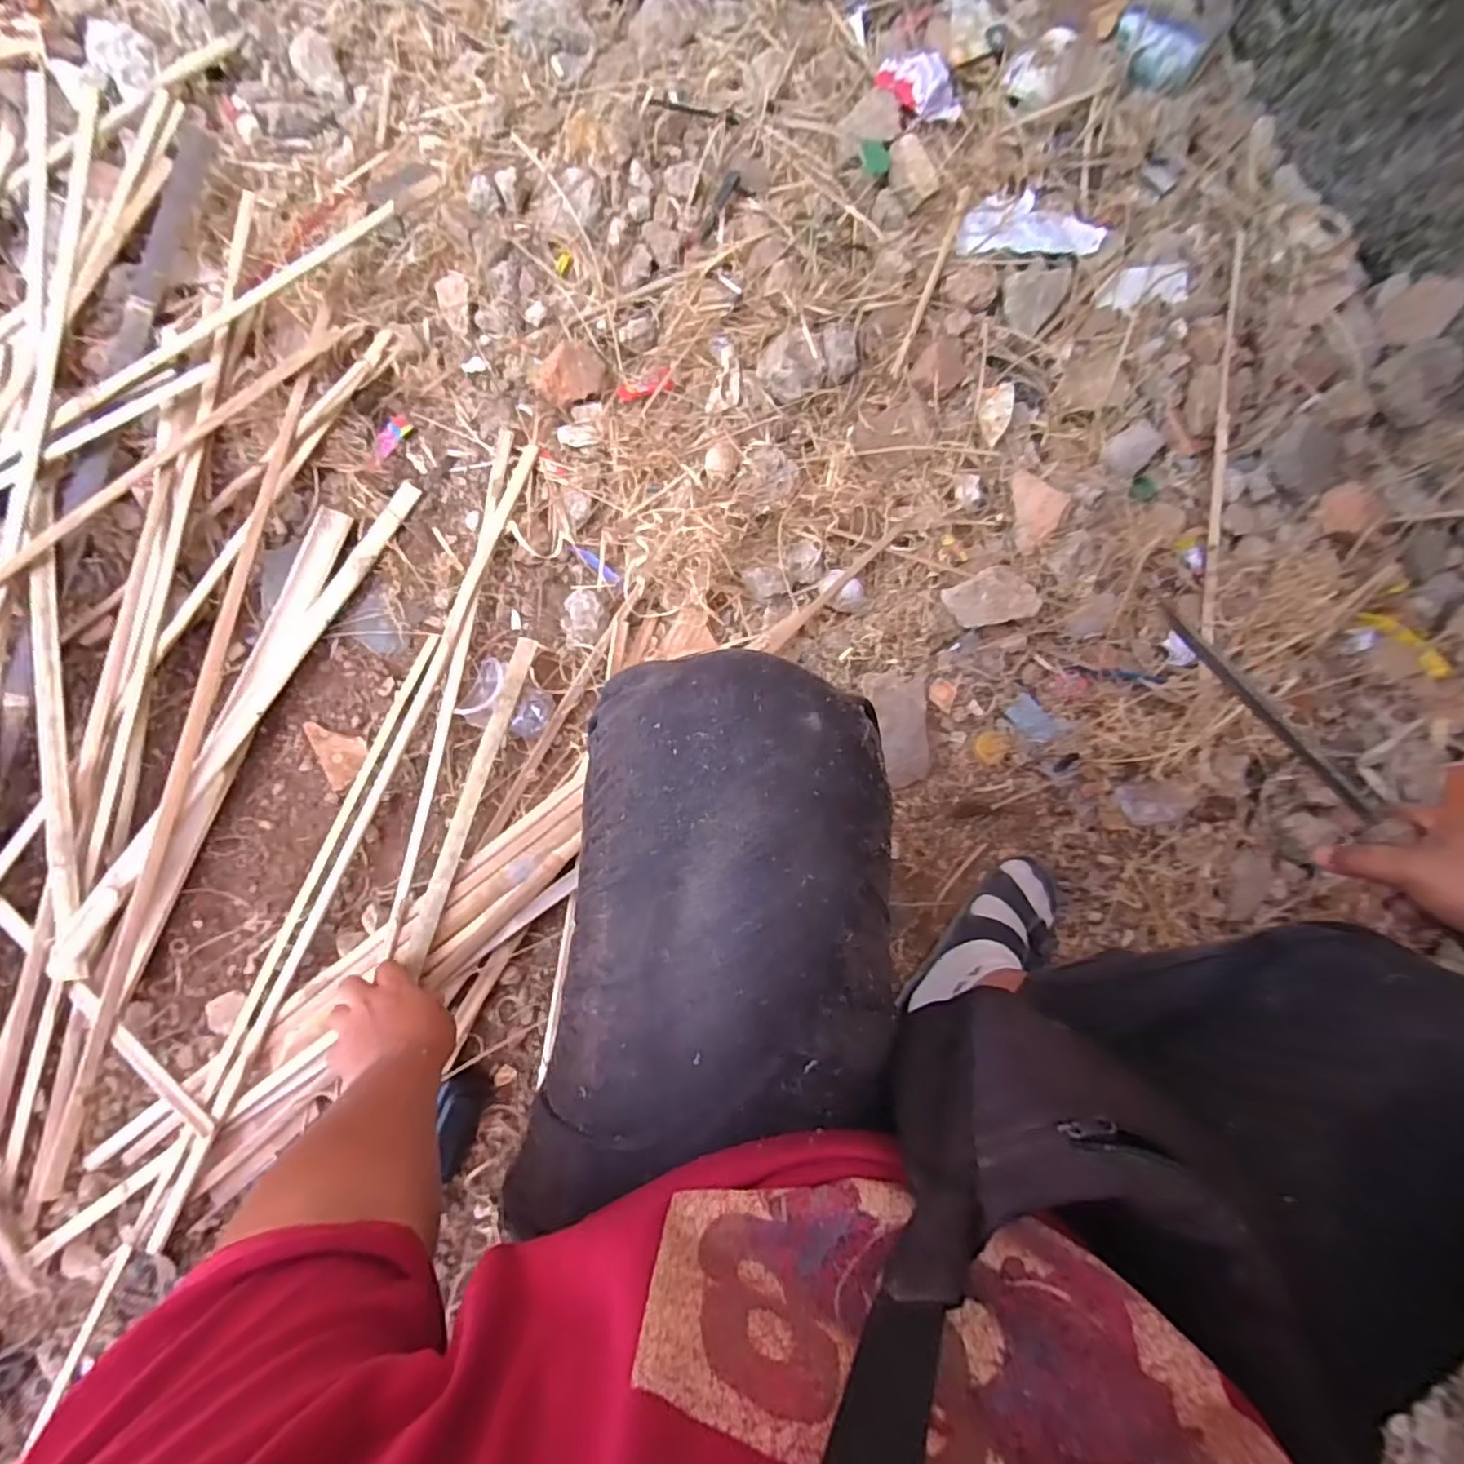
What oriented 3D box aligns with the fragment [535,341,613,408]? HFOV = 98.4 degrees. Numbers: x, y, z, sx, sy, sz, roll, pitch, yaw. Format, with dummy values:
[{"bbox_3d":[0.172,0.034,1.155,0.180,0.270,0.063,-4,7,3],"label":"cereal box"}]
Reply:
[{"bbox_3d":[-0.182,-0.412,0.723,0.085,0.030,0.057,-17,87,-10],"label":"fragment"}]

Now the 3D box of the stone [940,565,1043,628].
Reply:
[{"bbox_3d":[0.297,-0.153,0.735,0.110,0.054,0.064,-10,86,-6],"label":"stone"}]

